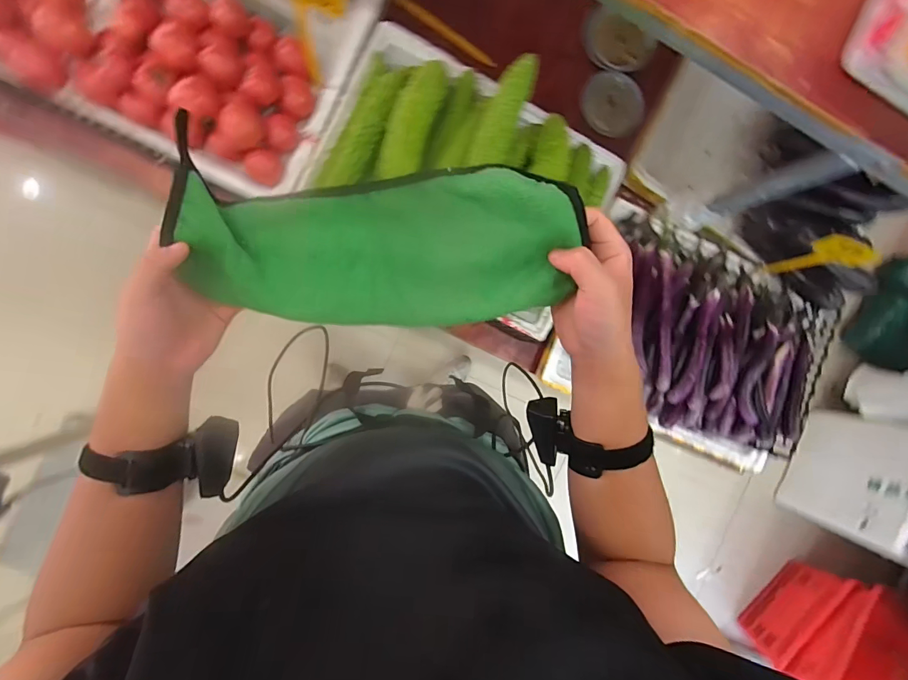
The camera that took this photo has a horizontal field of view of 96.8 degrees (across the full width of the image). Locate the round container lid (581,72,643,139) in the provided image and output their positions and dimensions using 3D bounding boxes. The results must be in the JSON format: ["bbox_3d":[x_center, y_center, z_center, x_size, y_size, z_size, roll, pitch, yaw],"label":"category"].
[{"bbox_3d":[0.374,-0.552,0.944,0.151,0.023,0.124,11,108,-9],"label":"round container lid"}]

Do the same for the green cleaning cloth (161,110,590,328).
[{"bbox_3d":[-0.064,-0.078,0.338,0.319,0.054,0.127,1,92,5],"label":"green cleaning cloth"}]

